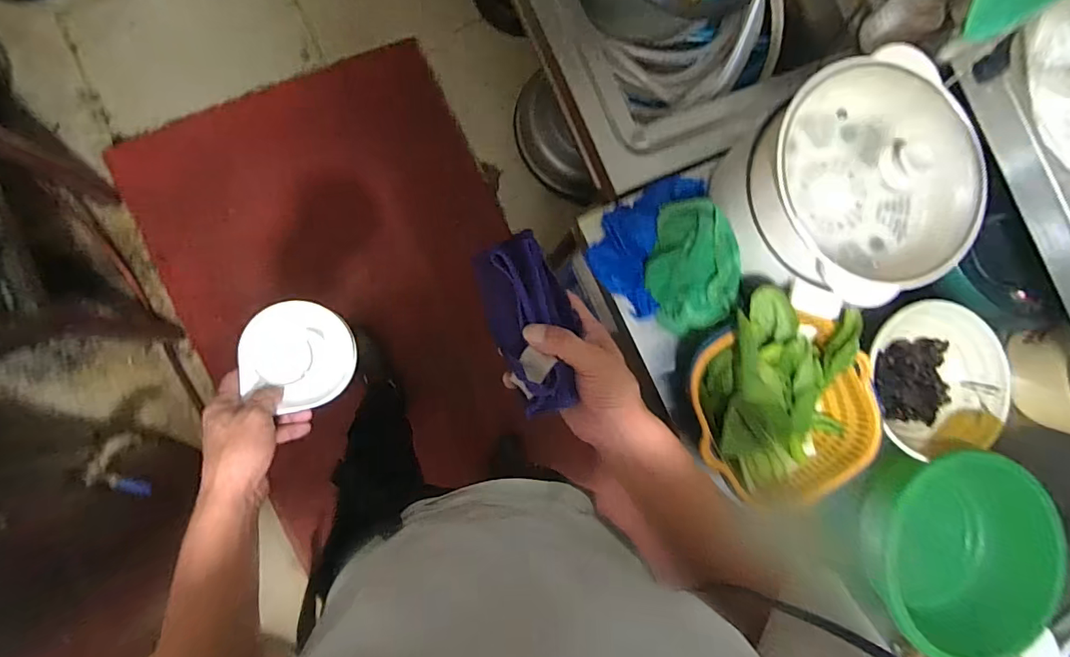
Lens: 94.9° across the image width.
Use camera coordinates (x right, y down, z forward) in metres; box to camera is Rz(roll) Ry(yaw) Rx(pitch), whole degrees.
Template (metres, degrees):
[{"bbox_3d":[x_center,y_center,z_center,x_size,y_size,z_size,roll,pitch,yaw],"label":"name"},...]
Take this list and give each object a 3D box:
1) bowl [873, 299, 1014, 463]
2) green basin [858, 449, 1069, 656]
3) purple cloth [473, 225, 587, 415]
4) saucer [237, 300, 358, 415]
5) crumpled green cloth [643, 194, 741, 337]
[{"bbox_3d":[0.543,0.078,0.680,0.191,0.076,0.208,0,86,-7],"label":"bowl"},{"bbox_3d":[0.582,0.316,0.708,0.262,0.130,0.274,0,86,-7],"label":"green basin"},{"bbox_3d":[0.000,-0.003,0.413,0.070,0.042,0.146,-14,90,-8],"label":"purple cloth"},{"bbox_3d":[-0.244,0.028,0.507,0.106,0.027,0.106,0,86,-7],"label":"saucer"},{"bbox_3d":[0.207,-0.084,0.648,0.105,0.055,0.165,-16,88,-8],"label":"crumpled green cloth"}]

